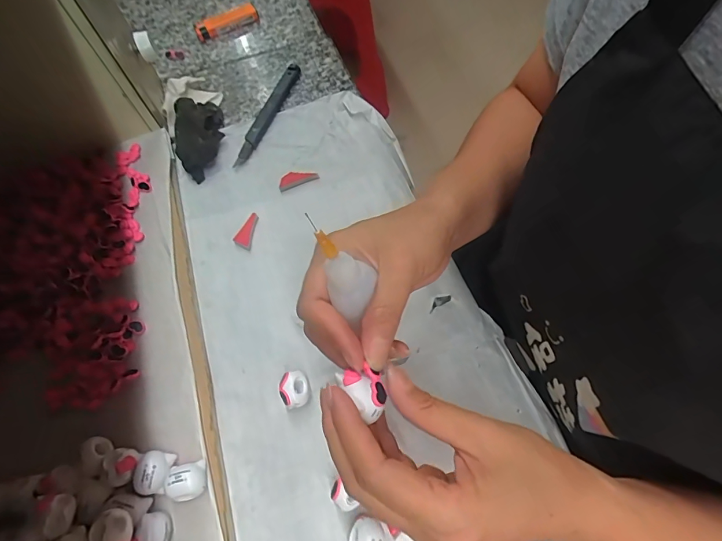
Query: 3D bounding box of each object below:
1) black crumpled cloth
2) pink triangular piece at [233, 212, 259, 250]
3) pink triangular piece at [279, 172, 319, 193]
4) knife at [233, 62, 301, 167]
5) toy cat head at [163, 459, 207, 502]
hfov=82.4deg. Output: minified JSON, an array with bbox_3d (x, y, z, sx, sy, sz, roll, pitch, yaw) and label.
[{"bbox_3d":[-0.164,-0.139,0.412,0.047,0.031,0.094,6,63,5],"label":"black crumpled cloth"},{"bbox_3d":[-0.101,-0.036,0.372,0.016,0.009,0.034,24,66,13],"label":"pink triangular piece"},{"bbox_3d":[-0.061,-0.088,0.395,0.038,0.005,0.016,-24,65,-11],"label":"pink triangular piece"},{"bbox_3d":[-0.098,-0.168,0.434,0.019,0.012,0.147,19,65,11],"label":"knife"},{"bbox_3d":[-0.112,0.135,0.265,0.023,0.019,0.021,-14,63,-6],"label":"toy cat head"}]

